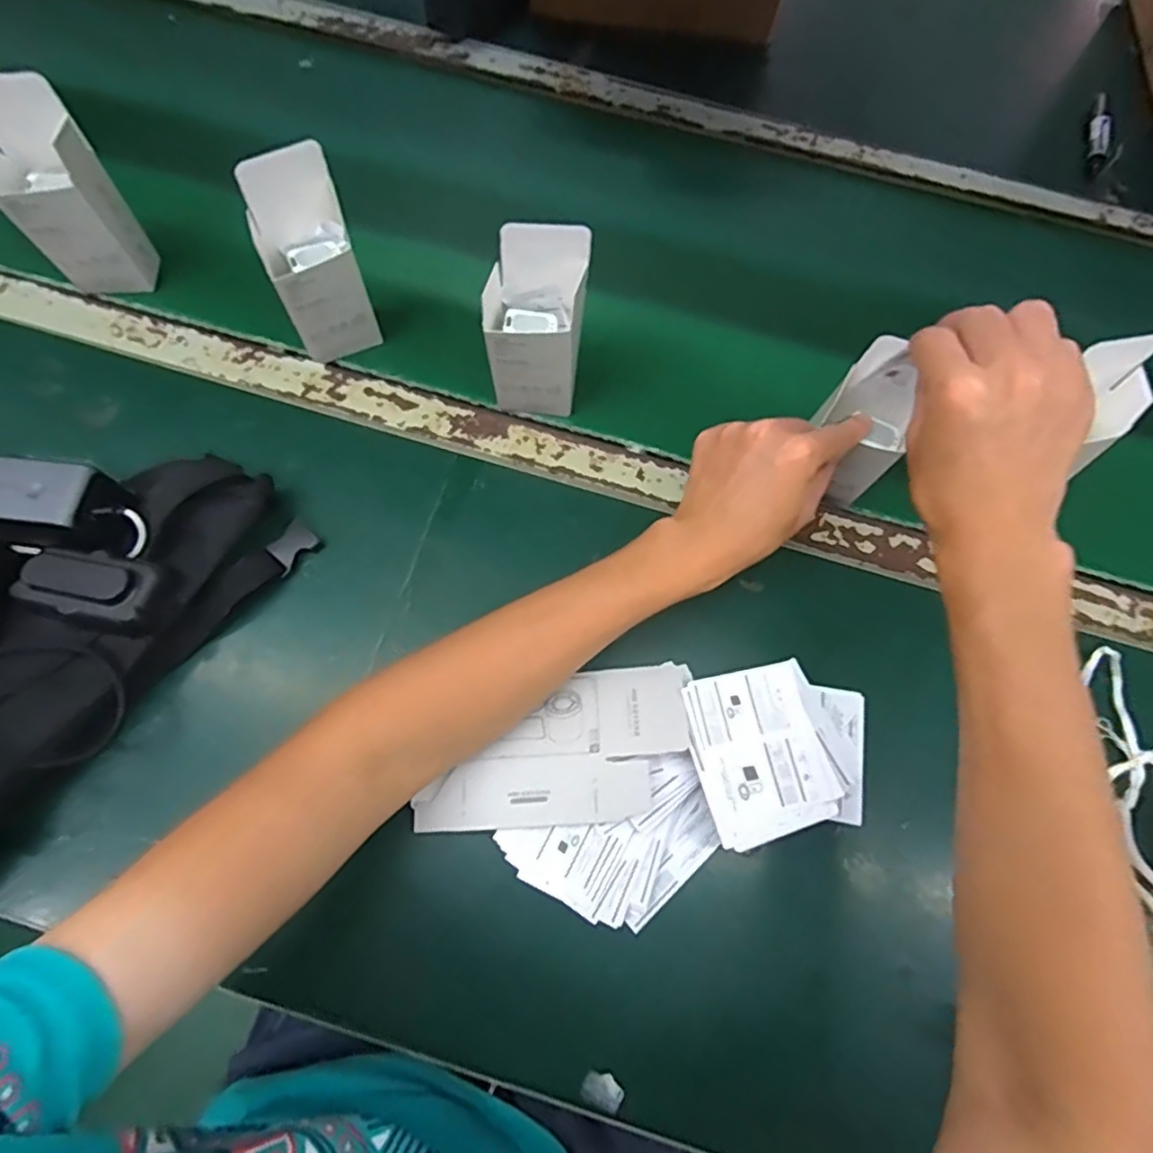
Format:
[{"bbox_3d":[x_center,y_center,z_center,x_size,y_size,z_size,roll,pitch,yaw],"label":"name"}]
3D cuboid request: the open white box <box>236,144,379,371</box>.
[{"bbox_3d":[-0.203,-0.242,0.496,0.064,0.154,0.043,-20,73,-8],"label":"open white box"}]

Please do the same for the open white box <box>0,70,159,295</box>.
[{"bbox_3d":[-0.414,-0.304,0.510,0.079,0.153,0.043,-15,72,-7],"label":"open white box"}]

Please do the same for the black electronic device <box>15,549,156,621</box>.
[{"bbox_3d":[-0.331,0.003,0.426,0.092,0.013,0.041,10,71,1],"label":"black electronic device"}]

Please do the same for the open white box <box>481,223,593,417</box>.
[{"bbox_3d":[-0.031,-0.189,0.488,0.069,0.150,0.046,6,71,0],"label":"open white box"}]

